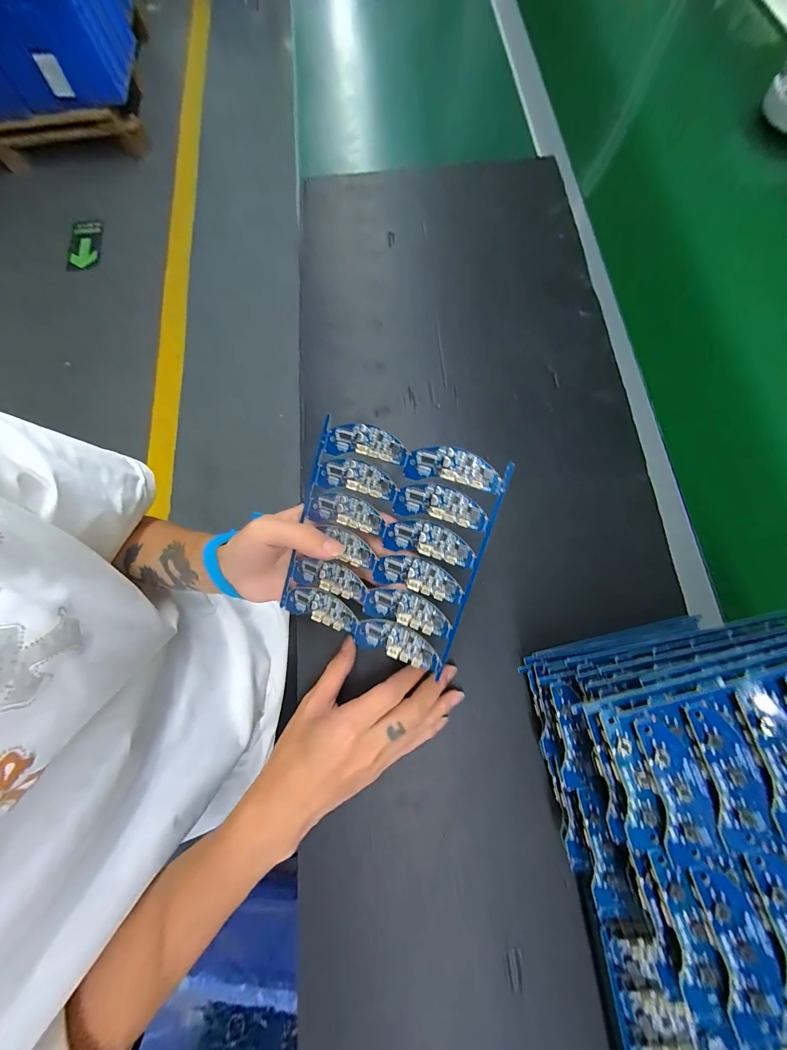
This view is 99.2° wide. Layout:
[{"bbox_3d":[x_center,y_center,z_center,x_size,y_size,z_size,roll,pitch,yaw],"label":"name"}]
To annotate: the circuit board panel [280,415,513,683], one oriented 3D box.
[{"bbox_3d":[-0.008,0.014,0.242,0.136,0.008,0.152,18,99,16],"label":"circuit board panel"}]

